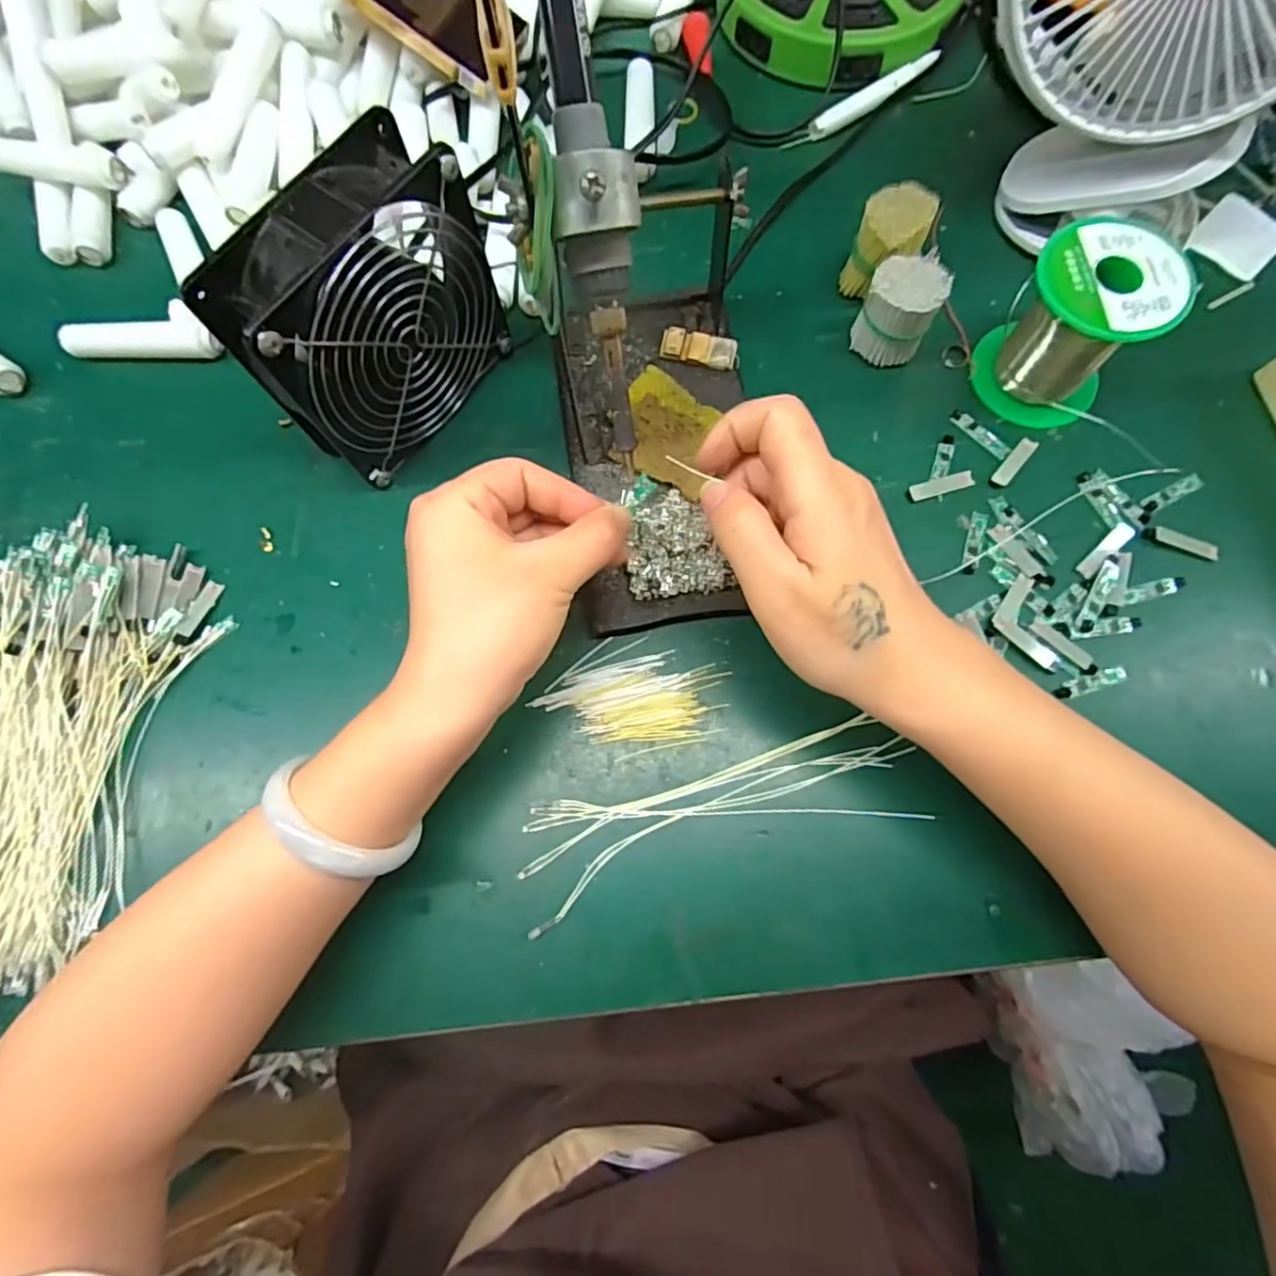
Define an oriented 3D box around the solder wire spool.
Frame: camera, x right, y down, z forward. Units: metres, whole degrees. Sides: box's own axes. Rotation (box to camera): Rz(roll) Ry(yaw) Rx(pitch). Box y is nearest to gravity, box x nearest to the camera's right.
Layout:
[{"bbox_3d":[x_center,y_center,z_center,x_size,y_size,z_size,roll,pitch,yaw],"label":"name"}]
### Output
[{"bbox_3d":[0.221,-0.157,0.318,0.057,0.070,0.065,-42,78,-9],"label":"solder wire spool"}]

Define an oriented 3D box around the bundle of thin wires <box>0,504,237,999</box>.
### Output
[{"bbox_3d":[-0.281,0.053,0.291,0.098,0.045,0.219,14,77,5],"label":"bundle of thin wires"}]

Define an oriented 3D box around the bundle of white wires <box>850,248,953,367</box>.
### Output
[{"bbox_3d":[0.139,-0.174,0.338,0.036,0.050,0.034,0,76,1],"label":"bundle of white wires"}]

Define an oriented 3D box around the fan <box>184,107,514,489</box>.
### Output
[{"bbox_3d":[-0.126,-0.151,0.304,0.046,0.119,0.119,38,80,10],"label":"fan"}]

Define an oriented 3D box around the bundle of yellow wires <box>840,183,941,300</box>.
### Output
[{"bbox_3d":[0.139,-0.218,0.351,0.035,0.053,0.046,20,77,6],"label":"bundle of yellow wires"}]

